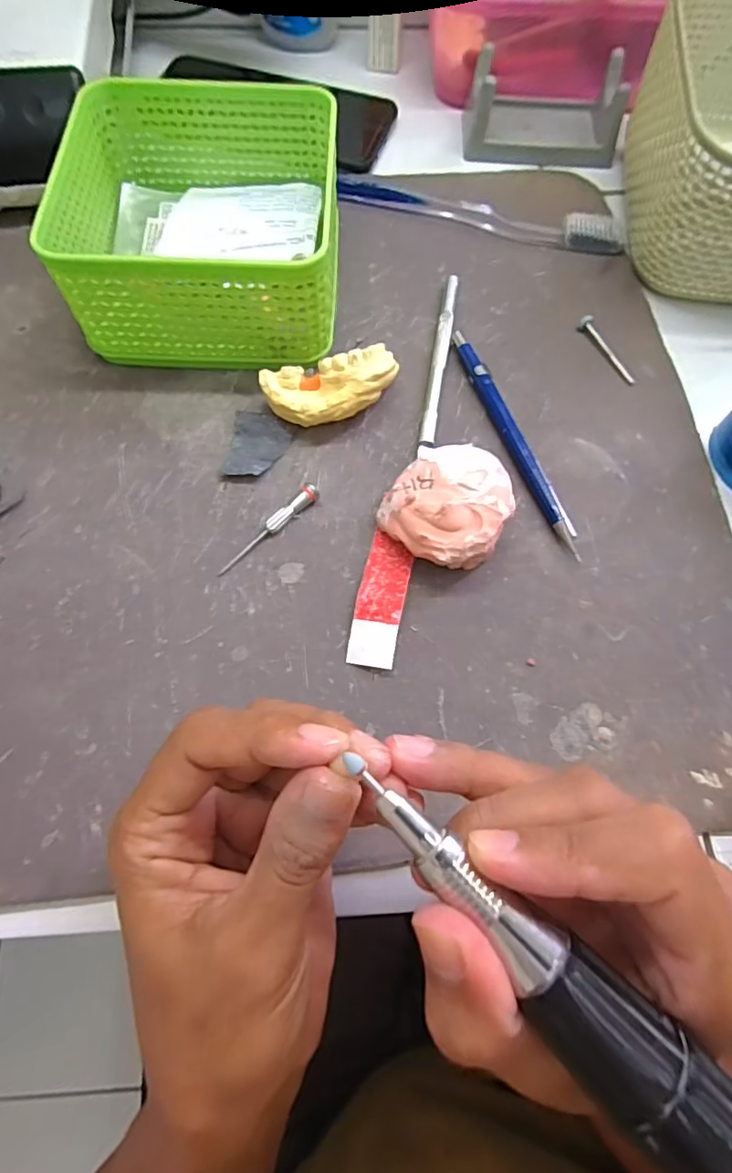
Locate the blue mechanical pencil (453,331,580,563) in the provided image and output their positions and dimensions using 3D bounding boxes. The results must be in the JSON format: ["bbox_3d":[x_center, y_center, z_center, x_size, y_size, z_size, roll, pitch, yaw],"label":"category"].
[{"bbox_3d":[0.073,-0.074,0.279,0.010,0.011,0.134,-20,71,-9],"label":"blue mechanical pencil"}]

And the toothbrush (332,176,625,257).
[{"bbox_3d":[0.069,-0.227,0.340,0.171,0.013,0.021,11,69,2],"label":"toothbrush"}]

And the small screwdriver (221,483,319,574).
[{"bbox_3d":[-0.045,-0.027,0.258,0.059,0.009,0.007,-41,75,-15],"label":"small screwdriver"}]

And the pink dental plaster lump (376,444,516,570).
[{"bbox_3d":[0.036,-0.037,0.253,0.052,0.029,0.057,1,69,-1],"label":"pink dental plaster lump"}]

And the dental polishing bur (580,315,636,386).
[{"bbox_3d":[0.132,-0.129,0.303,0.007,0.007,0.047,-25,72,-11],"label":"dental polishing bur"}]

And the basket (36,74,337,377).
[{"bbox_3d":[-0.080,-0.188,0.290,0.129,0.061,0.137,2,69,-1],"label":"basket"}]

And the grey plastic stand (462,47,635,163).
[{"bbox_3d":[0.116,-0.311,0.359,0.098,0.036,0.061,11,69,2],"label":"grey plastic stand"}]

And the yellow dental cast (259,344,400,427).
[{"bbox_3d":[-0.016,-0.095,0.273,0.065,0.030,0.031,-10,70,-6],"label":"yellow dental cast"}]

